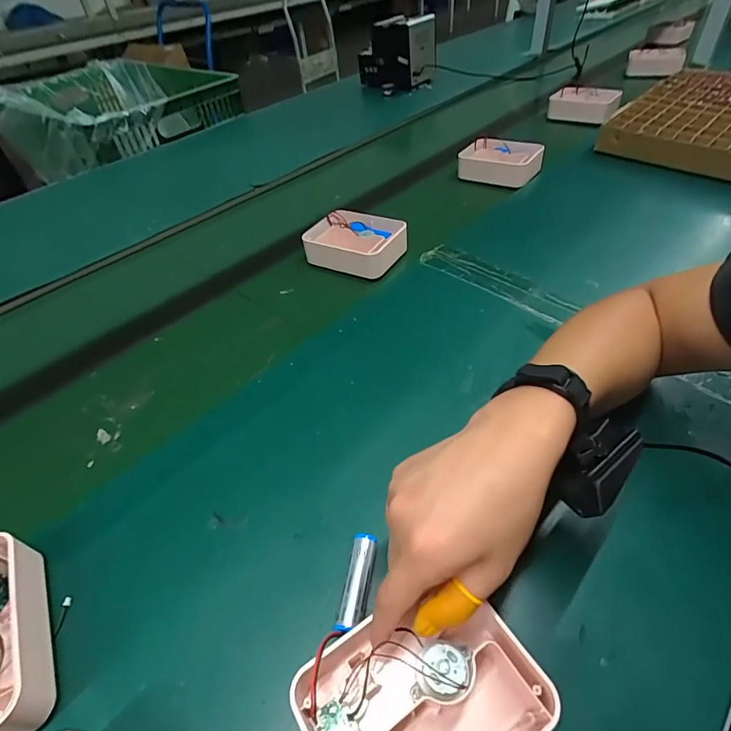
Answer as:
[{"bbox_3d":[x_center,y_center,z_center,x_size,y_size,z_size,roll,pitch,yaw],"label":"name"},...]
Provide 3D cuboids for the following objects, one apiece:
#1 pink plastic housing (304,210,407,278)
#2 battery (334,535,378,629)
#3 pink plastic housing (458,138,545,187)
[{"bbox_3d":[-0.015,-0.182,0.640,0.132,0.039,0.095,22,52,21],"label":"pink plastic housing"},{"bbox_3d":[-0.005,0.156,0.315,0.017,0.021,0.066,8,46,9],"label":"battery"},{"bbox_3d":[0.250,-0.382,0.811,0.143,0.050,0.091,23,50,23],"label":"pink plastic housing"}]

